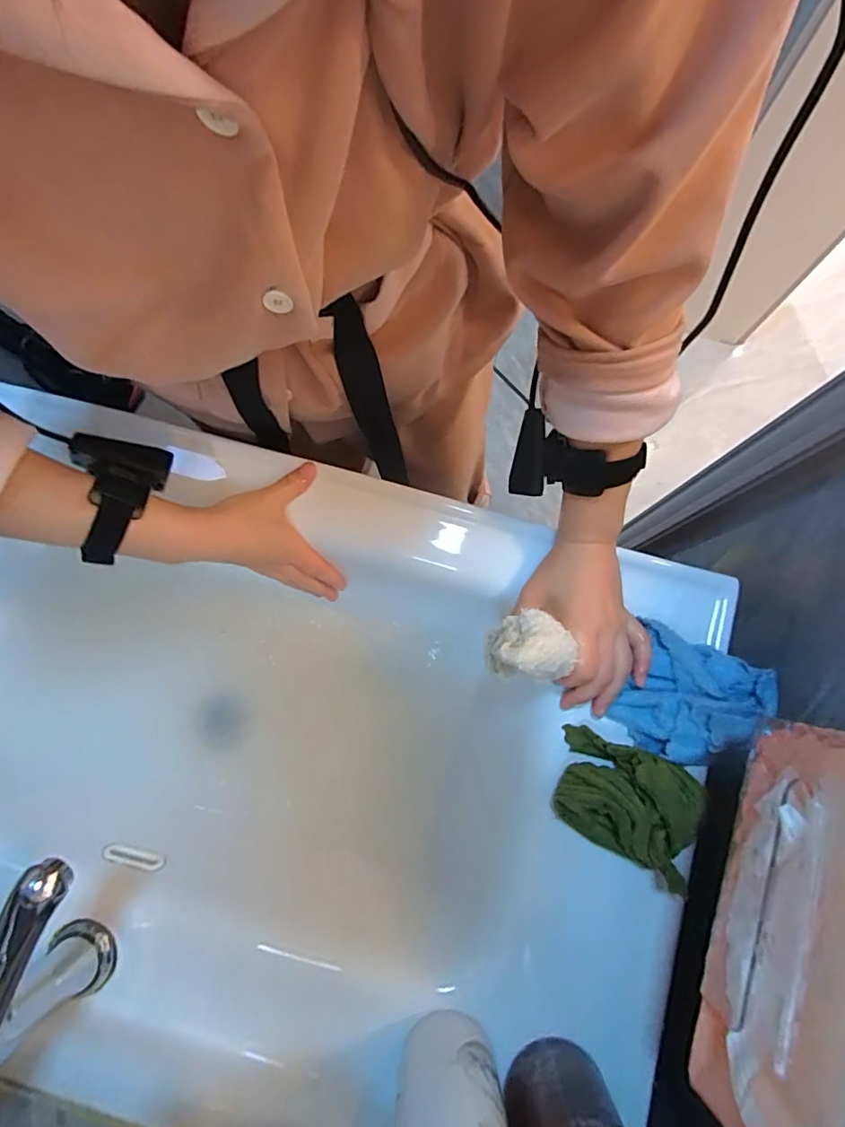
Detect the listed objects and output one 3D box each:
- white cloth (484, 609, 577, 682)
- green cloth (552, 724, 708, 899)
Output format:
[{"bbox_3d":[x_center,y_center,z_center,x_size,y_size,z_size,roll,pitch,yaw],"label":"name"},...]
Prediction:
[{"bbox_3d":[0.081,0.062,0.382,0.064,0.042,0.047,3,79,2],"label":"white cloth"},{"bbox_3d":[0.158,0.185,0.400,0.109,0.046,0.083,28,81,6],"label":"green cloth"}]

